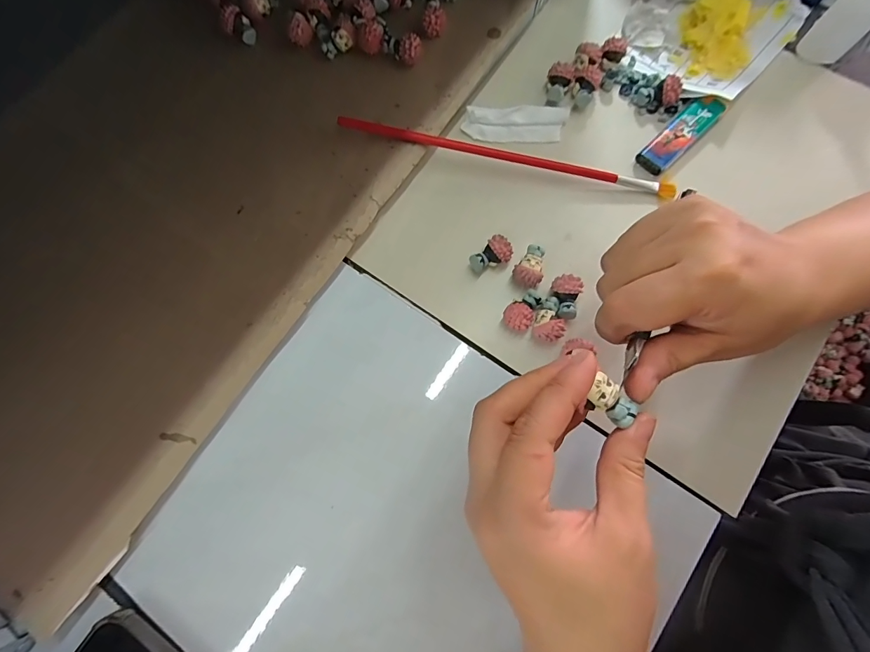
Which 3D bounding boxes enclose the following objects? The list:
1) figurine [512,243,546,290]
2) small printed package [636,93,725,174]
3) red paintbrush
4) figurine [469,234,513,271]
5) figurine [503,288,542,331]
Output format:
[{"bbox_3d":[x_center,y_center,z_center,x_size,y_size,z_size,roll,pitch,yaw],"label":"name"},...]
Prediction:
[{"bbox_3d":[0.067,-0.041,0.278,0.019,0.019,0.029,33,80,9],"label":"figurine"},{"bbox_3d":[0.183,-0.143,0.299,0.072,0.009,0.023,-44,79,-8],"label":"small printed package"},{"bbox_3d":[0.053,-0.124,0.295,0.247,0.011,0.009,12,77,5],"label":"red paintbrush"},{"bbox_3d":[0.039,-0.047,0.281,0.028,0.018,0.019,-42,79,-8],"label":"figurine"},{"bbox_3d":[0.059,-0.010,0.270,0.019,0.021,0.031,42,82,11],"label":"figurine"}]

